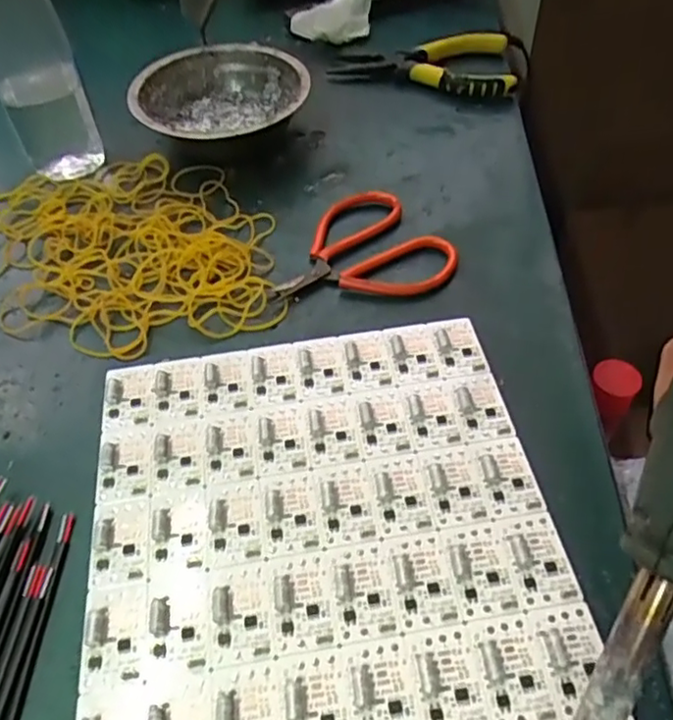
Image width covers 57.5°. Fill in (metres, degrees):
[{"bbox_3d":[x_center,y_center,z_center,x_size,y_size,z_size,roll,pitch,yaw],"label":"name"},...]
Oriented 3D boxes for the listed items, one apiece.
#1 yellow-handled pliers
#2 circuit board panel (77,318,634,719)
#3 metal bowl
[{"bbox_3d":[0.073,-0.236,0.486,0.146,0.035,0.058,6,52,6],"label":"yellow-handled pliers"},{"bbox_3d":[-0.005,0.082,0.268,0.200,0.008,0.235,-8,52,-5],"label":"circuit board panel"},{"bbox_3d":[-0.084,-0.184,0.454,0.122,0.042,0.122,3,52,3],"label":"metal bowl"}]

